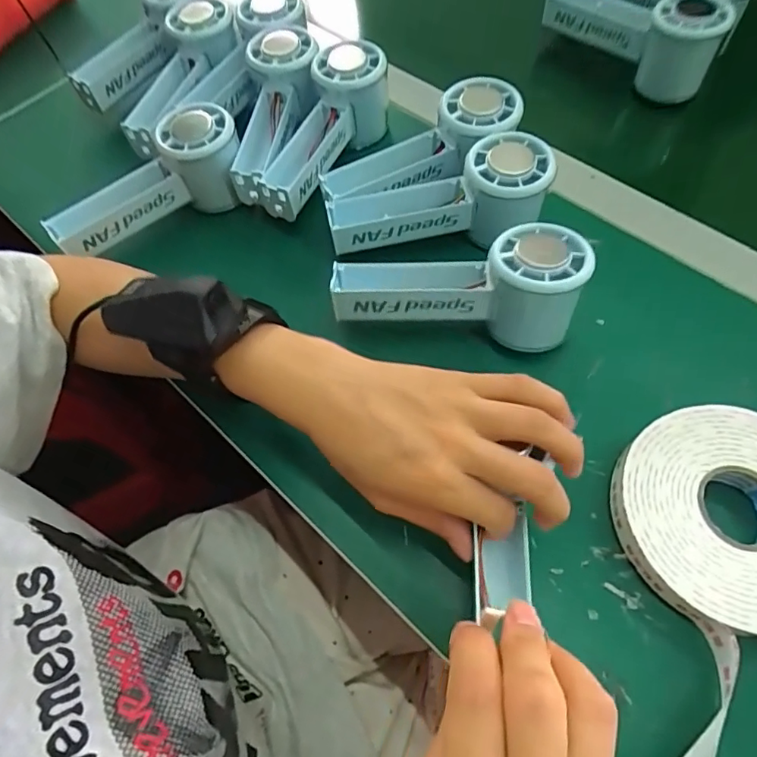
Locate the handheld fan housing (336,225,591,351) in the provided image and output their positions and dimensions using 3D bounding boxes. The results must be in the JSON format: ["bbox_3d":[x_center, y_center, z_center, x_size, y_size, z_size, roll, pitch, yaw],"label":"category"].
[{"bbox_3d":[0.047,-0.060,0.324,0.147,0.058,0.058,7,63,8],"label":"handheld fan housing"}]

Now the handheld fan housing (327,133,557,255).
[{"bbox_3d":[0.039,-0.127,0.359,0.147,0.048,0.060,-5,62,2],"label":"handheld fan housing"}]

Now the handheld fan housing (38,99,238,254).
[{"bbox_3d":[-0.172,-0.144,0.387,0.145,0.056,0.059,-24,63,-9],"label":"handheld fan housing"}]

